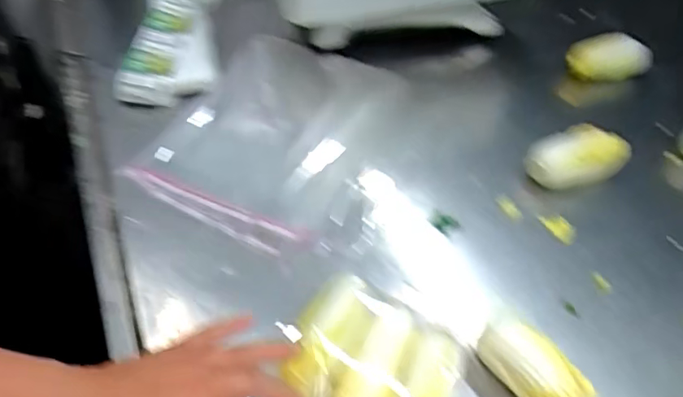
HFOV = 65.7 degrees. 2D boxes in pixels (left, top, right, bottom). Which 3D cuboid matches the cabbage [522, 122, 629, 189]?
[{"bbox_3d":[0.283,-0.047,0.619,0.126,0.059,0.061,-14,52,-15],"label":"cabbage"}]

